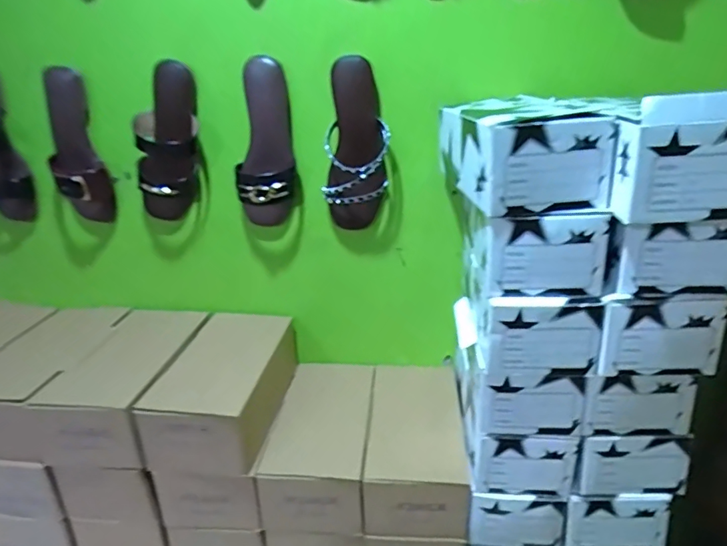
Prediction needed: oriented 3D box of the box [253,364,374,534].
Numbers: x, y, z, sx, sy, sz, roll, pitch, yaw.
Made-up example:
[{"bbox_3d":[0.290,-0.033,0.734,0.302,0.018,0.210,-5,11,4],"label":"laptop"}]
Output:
[{"bbox_3d":[-0.061,0.261,0.797,0.139,0.097,0.265,2,21,5],"label":"box"}]

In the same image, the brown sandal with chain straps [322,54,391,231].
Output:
[{"bbox_3d":[-0.011,-0.176,0.736,0.094,0.233,0.056,0,21,0],"label":"brown sandal with chain straps"}]

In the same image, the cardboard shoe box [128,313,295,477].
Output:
[{"bbox_3d":[-0.203,0.168,0.768,0.148,0.099,0.271,2,21,5],"label":"cardboard shoe box"}]

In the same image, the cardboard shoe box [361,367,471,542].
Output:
[{"bbox_3d":[0.079,0.261,0.786,0.138,0.102,0.266,2,21,5],"label":"cardboard shoe box"}]

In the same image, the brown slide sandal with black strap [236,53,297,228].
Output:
[{"bbox_3d":[-0.146,-0.183,0.752,0.090,0.232,0.055,-5,22,-14],"label":"brown slide sandal with black strap"}]

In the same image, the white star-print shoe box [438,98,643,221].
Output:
[{"bbox_3d":[0.176,-0.151,0.604,0.128,0.100,0.263,-2,21,-4],"label":"white star-print shoe box"}]

